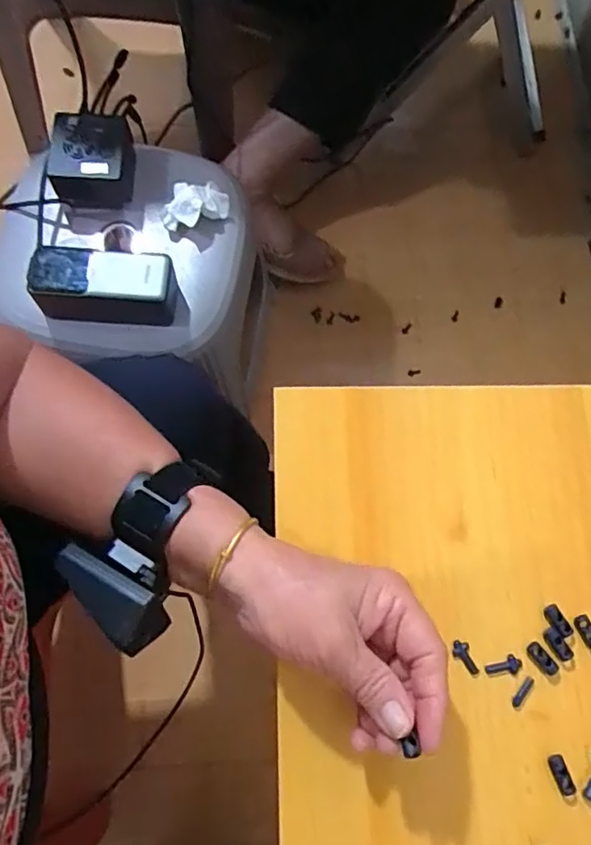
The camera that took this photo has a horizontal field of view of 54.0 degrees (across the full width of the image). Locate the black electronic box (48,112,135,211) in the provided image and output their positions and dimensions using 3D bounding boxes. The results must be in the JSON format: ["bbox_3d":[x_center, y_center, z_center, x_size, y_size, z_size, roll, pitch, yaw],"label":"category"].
[{"bbox_3d":[-0.214,-0.276,0.608,0.089,0.049,0.089,-6,75,-4],"label":"black electronic box"}]

